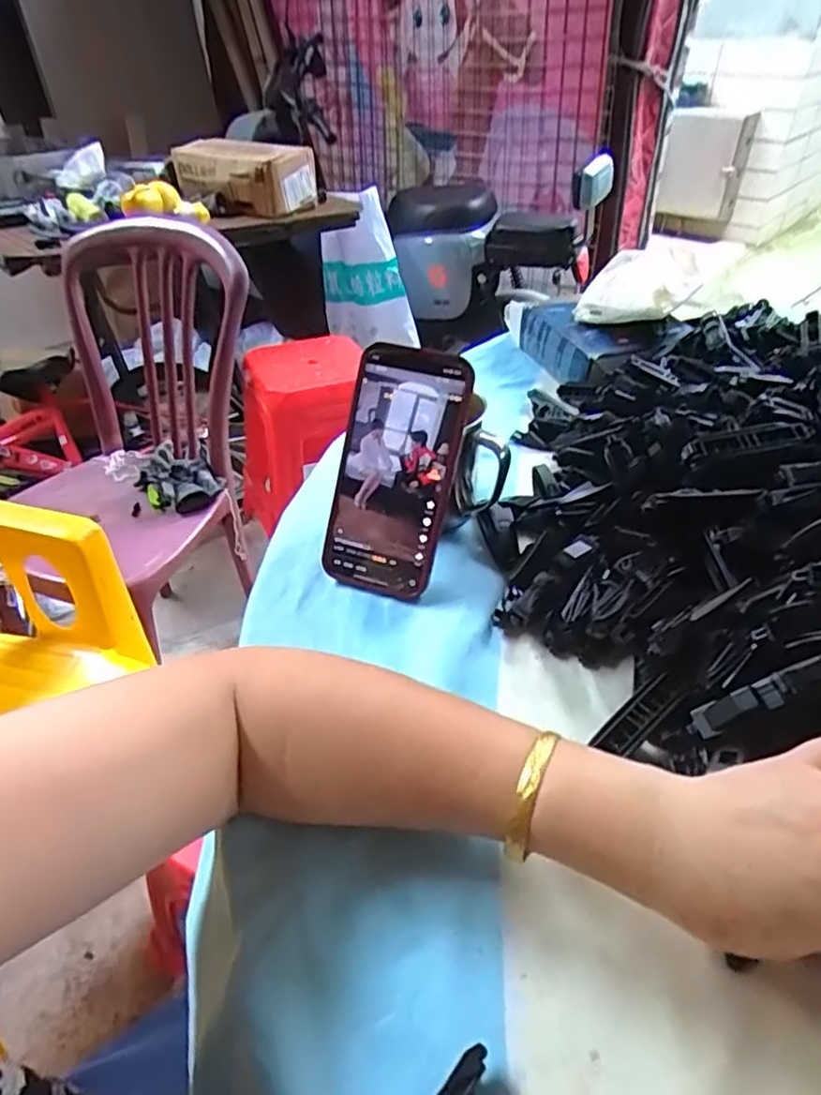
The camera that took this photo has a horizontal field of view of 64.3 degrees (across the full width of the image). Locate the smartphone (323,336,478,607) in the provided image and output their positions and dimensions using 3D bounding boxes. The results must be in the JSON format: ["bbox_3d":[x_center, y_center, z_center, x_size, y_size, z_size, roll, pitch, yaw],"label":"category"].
[{"bbox_3d":[-0.008,-0.049,0.435,0.075,0.159,0.013,17,11,12],"label":"smartphone"}]

